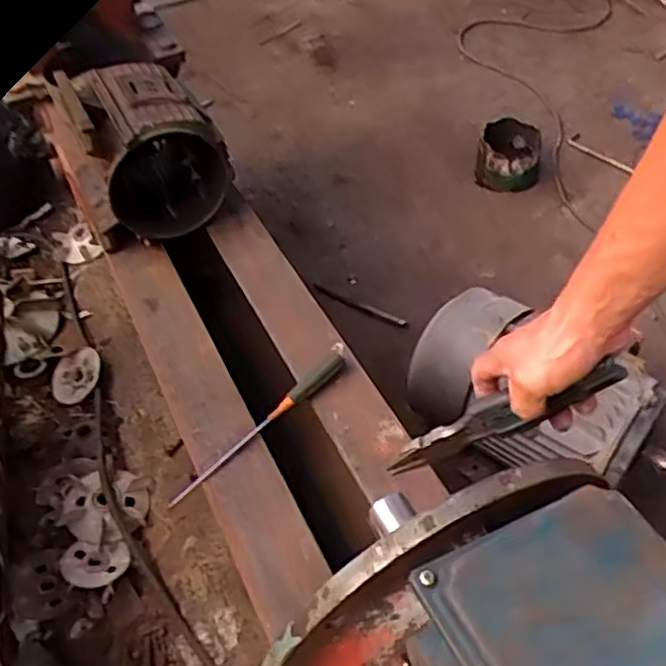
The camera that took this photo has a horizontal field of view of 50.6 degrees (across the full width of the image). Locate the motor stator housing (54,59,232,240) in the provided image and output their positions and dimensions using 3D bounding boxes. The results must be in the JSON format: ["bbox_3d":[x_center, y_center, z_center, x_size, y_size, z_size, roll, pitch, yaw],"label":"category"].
[{"bbox_3d":[-0.285,-0.293,1.075,0.191,0.182,0.232,-23,49,-16],"label":"motor stator housing"}]

